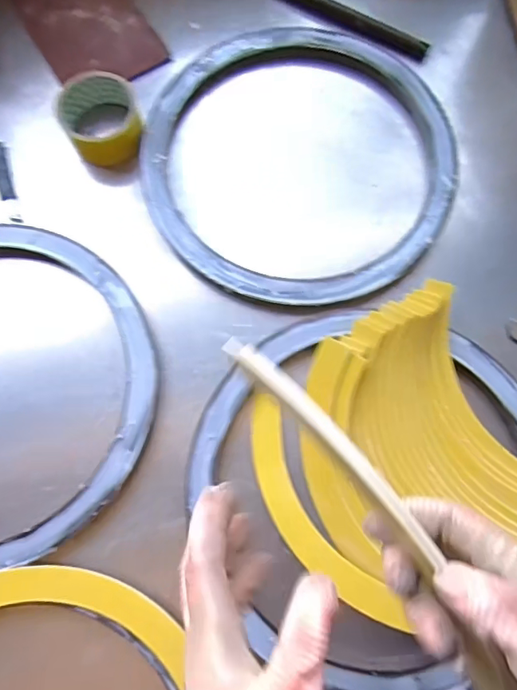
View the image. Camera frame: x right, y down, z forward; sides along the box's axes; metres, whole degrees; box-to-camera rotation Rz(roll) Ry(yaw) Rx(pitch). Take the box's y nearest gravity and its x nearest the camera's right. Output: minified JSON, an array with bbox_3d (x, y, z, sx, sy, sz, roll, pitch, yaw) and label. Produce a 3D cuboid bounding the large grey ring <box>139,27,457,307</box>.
[{"bbox_3d":[0.042,-0.212,0.560,0.333,0.019,0.351,0,75,0],"label":"large grey ring"}]

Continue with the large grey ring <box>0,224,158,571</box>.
[{"bbox_3d":[-0.274,0.038,0.489,0.347,0.013,0.326,0,75,0],"label":"large grey ring"}]

